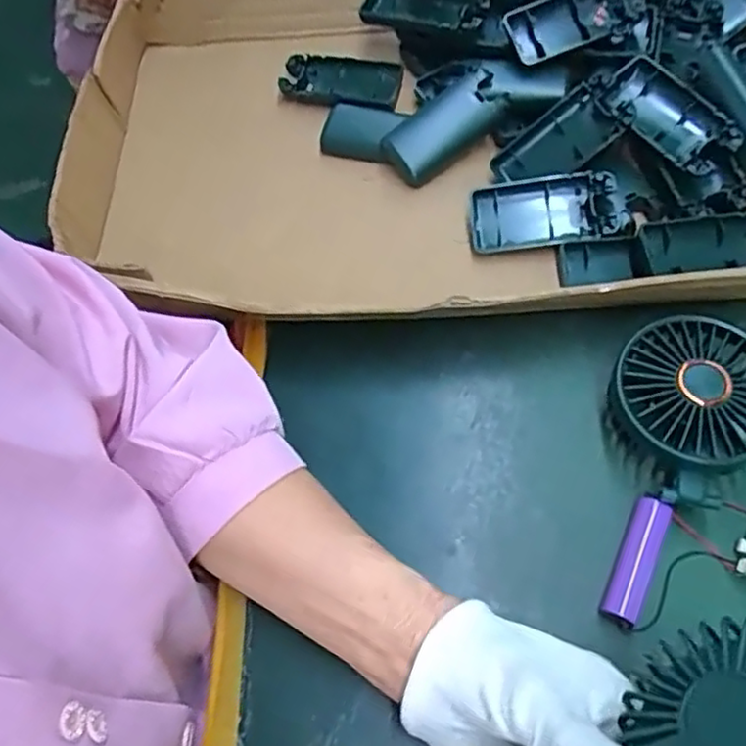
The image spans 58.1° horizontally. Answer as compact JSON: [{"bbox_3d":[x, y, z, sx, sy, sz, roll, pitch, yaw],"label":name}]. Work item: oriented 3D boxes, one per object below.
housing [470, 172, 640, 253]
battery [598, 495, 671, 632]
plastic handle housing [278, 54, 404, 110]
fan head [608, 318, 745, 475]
[{"bbox_3d":[0.117,-0.107,0.449,0.102,0.018,0.047,-1,95,8],"label":"housing"},{"bbox_3d":[0.138,0.099,0.353,0.019,0.017,0.067,24,67,13],"label":"battery"},{"bbox_3d":[-0.025,-0.228,0.530,0.092,0.015,0.050,13,65,8],"label":"plastic handle housing"},{"bbox_3d":[0.177,0.015,0.374,0.087,0.050,0.081,0,64,1],"label":"fan head"}]

